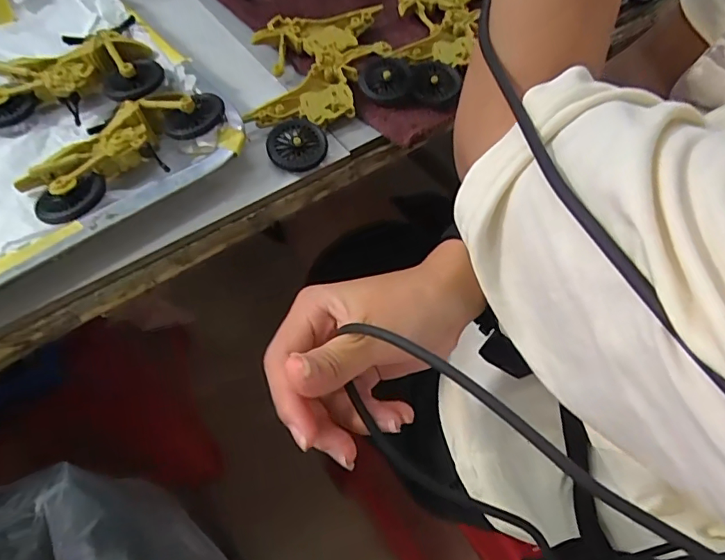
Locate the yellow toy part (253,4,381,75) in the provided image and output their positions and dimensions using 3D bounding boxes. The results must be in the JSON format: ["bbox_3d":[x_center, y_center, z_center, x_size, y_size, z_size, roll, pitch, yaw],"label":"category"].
[{"bbox_3d":[-0.028,-0.178,0.369,0.100,0.015,0.057,-12,59,-11],"label":"yellow toy part"}]

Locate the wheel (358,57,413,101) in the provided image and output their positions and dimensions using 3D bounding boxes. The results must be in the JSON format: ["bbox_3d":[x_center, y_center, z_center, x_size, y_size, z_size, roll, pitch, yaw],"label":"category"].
[{"bbox_3d":[0.016,-0.143,0.349,0.036,0.011,0.036,2,57,-3],"label":"wheel"}]

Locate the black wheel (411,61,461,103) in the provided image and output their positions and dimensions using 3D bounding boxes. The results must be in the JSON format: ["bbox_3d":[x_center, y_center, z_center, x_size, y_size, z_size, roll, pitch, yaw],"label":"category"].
[{"bbox_3d":[0.051,-0.144,0.354,0.032,0.009,0.037,6,57,0],"label":"black wheel"}]

